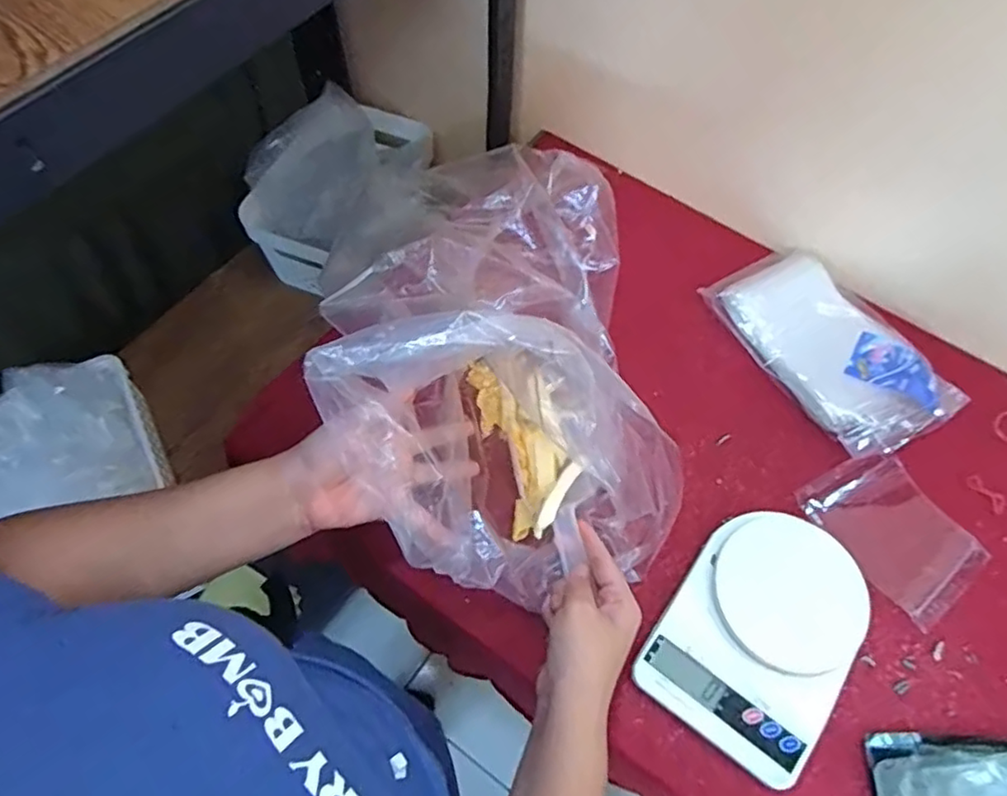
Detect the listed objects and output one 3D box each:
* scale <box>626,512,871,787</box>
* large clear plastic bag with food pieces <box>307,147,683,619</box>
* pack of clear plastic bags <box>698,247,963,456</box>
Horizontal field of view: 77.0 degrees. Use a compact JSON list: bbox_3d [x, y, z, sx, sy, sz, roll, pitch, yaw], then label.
[{"bbox_3d":[0.196,0.173,0.474,0.130,0.034,0.177,34,66,14],"label":"scale"},{"bbox_3d":[-0.002,-0.082,0.502,0.253,0.183,0.421,-1,62,-4],"label":"large clear plastic bag with food pieces"},{"bbox_3d":[0.308,-0.051,0.596,0.131,0.028,0.216,-28,67,-15],"label":"pack of clear plastic bags"}]

